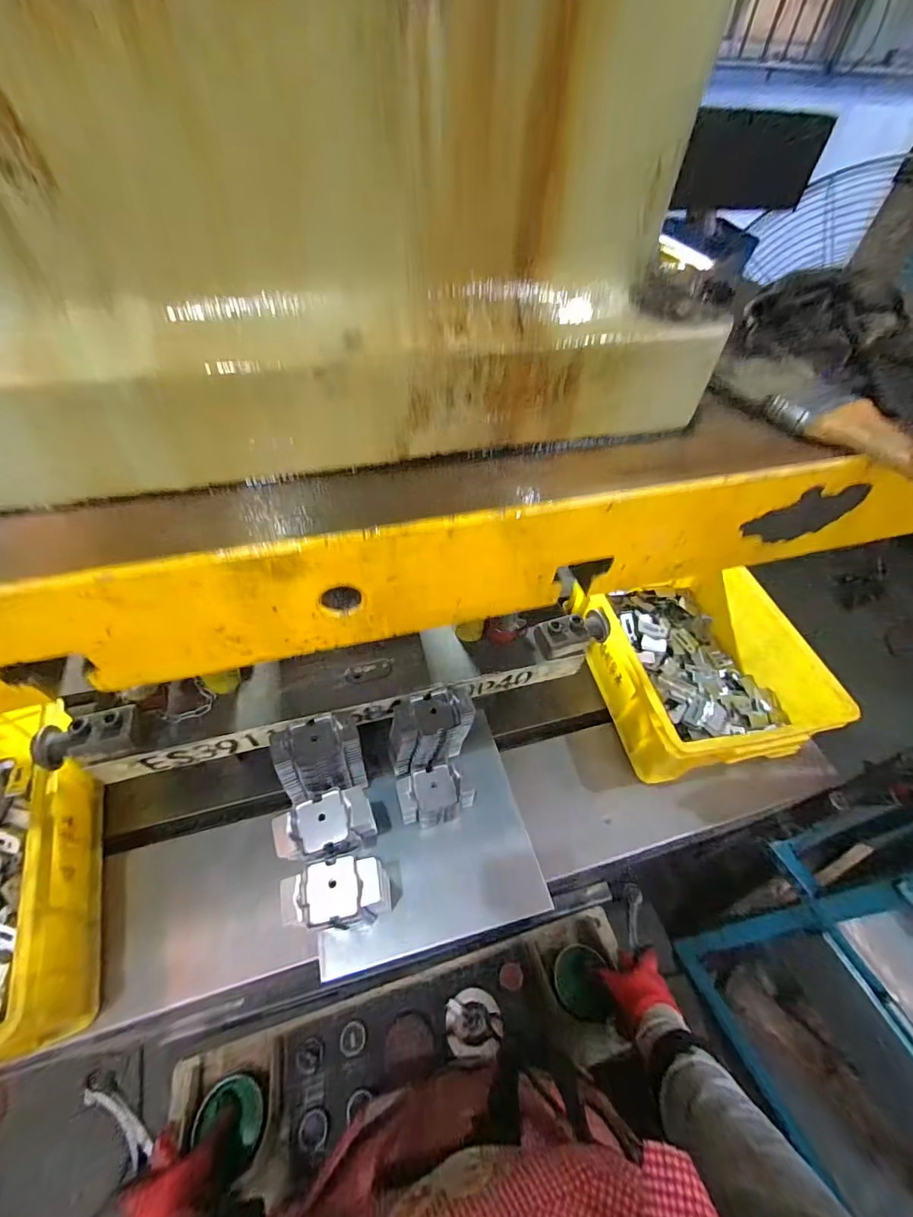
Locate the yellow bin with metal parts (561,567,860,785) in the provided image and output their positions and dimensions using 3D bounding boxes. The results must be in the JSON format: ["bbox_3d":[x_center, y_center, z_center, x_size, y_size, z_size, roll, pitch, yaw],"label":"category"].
[{"bbox_3d":[0.348,0.068,0.698,0.267,0.118,0.334,-5,50,-9],"label":"yellow bin with metal parts"}]

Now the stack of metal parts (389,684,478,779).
[{"bbox_3d":[-0.032,0.166,0.595,0.104,0.135,0.060,-14,52,-15],"label":"stack of metal parts"}]

